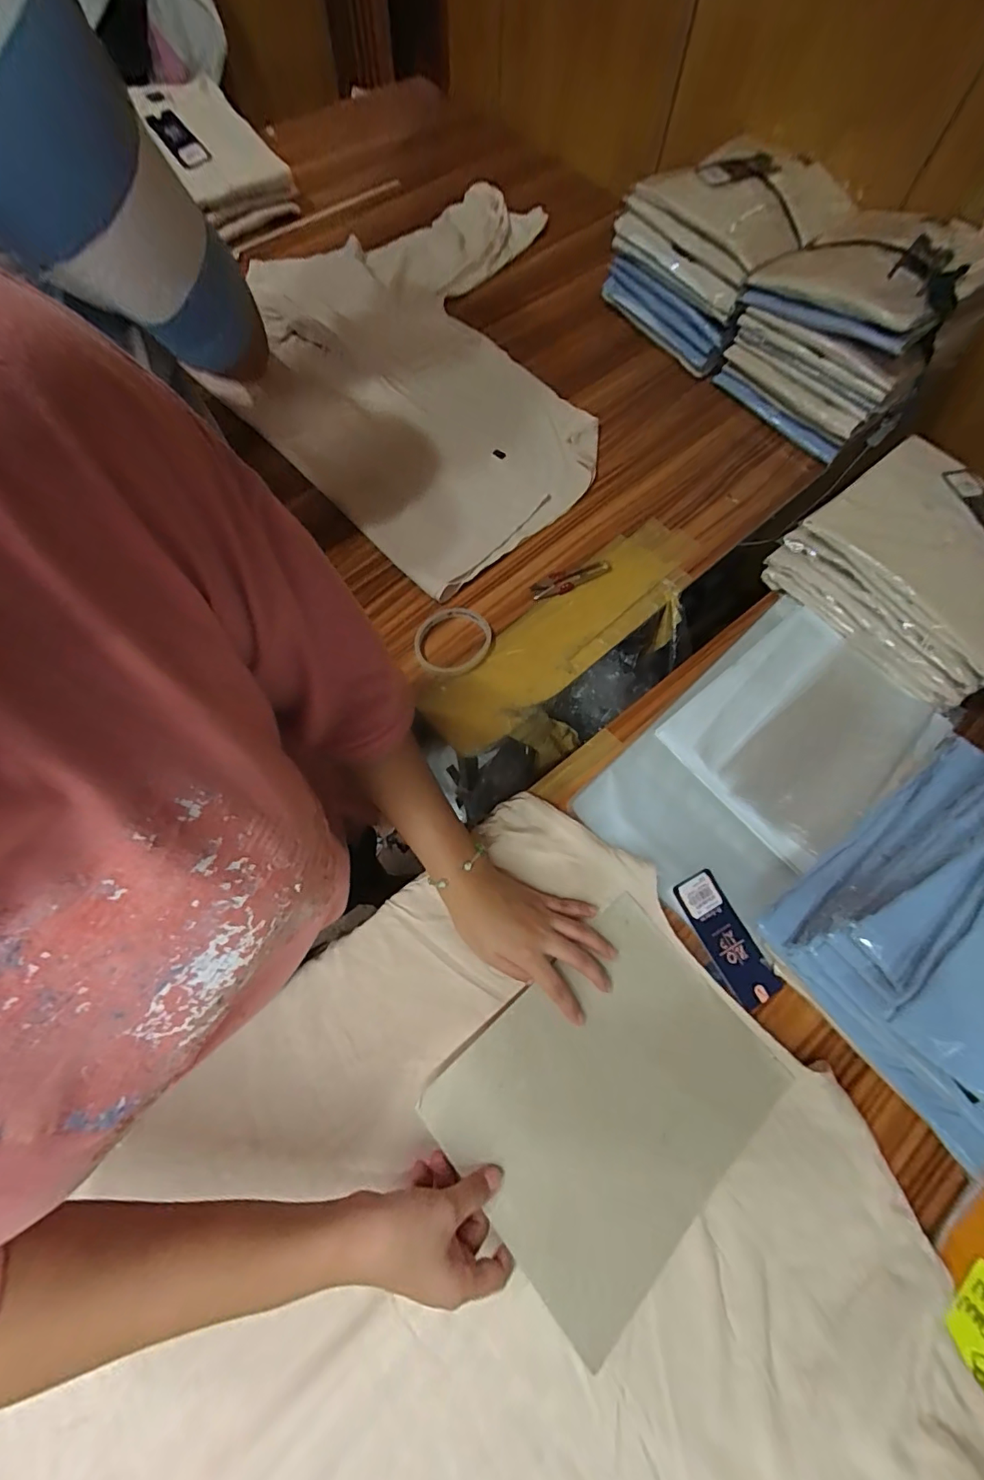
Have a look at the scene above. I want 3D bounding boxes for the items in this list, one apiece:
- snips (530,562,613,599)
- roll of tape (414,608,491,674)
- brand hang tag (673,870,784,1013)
[{"bbox_3d":[0.098,-0.195,0.626,0.102,0.004,0.032,-13,69,-7],"label":"snips"},{"bbox_3d":[-0.045,-0.114,0.588,0.083,0.011,0.079,0,68,-1],"label":"roll of tape"},{"bbox_3d":[0.218,0.184,0.480,0.047,0.005,0.119,-27,73,-13],"label":"brand hang tag"}]

